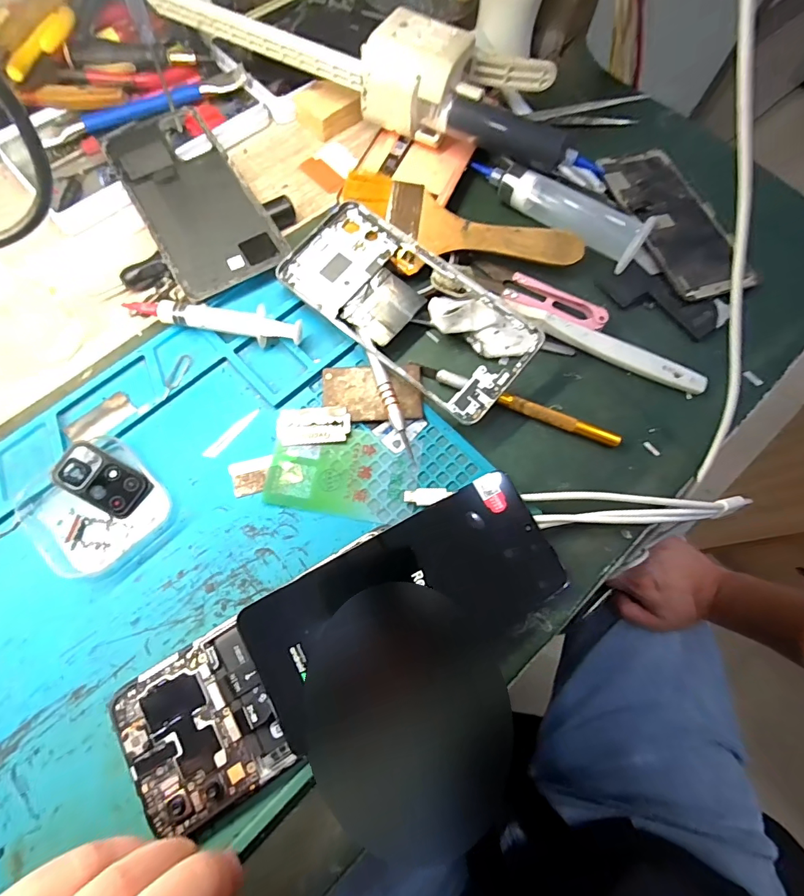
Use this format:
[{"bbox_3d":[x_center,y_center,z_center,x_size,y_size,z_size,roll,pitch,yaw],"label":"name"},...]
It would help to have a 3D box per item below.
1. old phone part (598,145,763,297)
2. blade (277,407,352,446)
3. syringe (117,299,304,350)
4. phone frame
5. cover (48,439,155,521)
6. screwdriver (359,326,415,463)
[{"bbox_3d":[0.201,-0.169,0.327,0.066,0.010,0.139,-16,73,-8],"label":"old phone part"},{"bbox_3d":[-0.053,-0.014,0.268,0.043,0.004,0.022,-4,71,-4],"label":"blade"},{"bbox_3d":[-0.119,-0.080,0.281,0.113,0.016,0.017,8,71,0],"label":"syringe"},{"bbox_3d":[0.002,-0.090,0.285,0.166,0.008,0.083,36,82,11],"label":"phone frame"},{"bbox_3d":[-0.164,0.018,0.245,0.046,0.005,0.025,35,77,-11],"label":"cover"},{"bbox_3d":[-0.010,-0.035,0.273,0.009,0.012,0.091,-16,72,-7],"label":"screwdriver"}]

